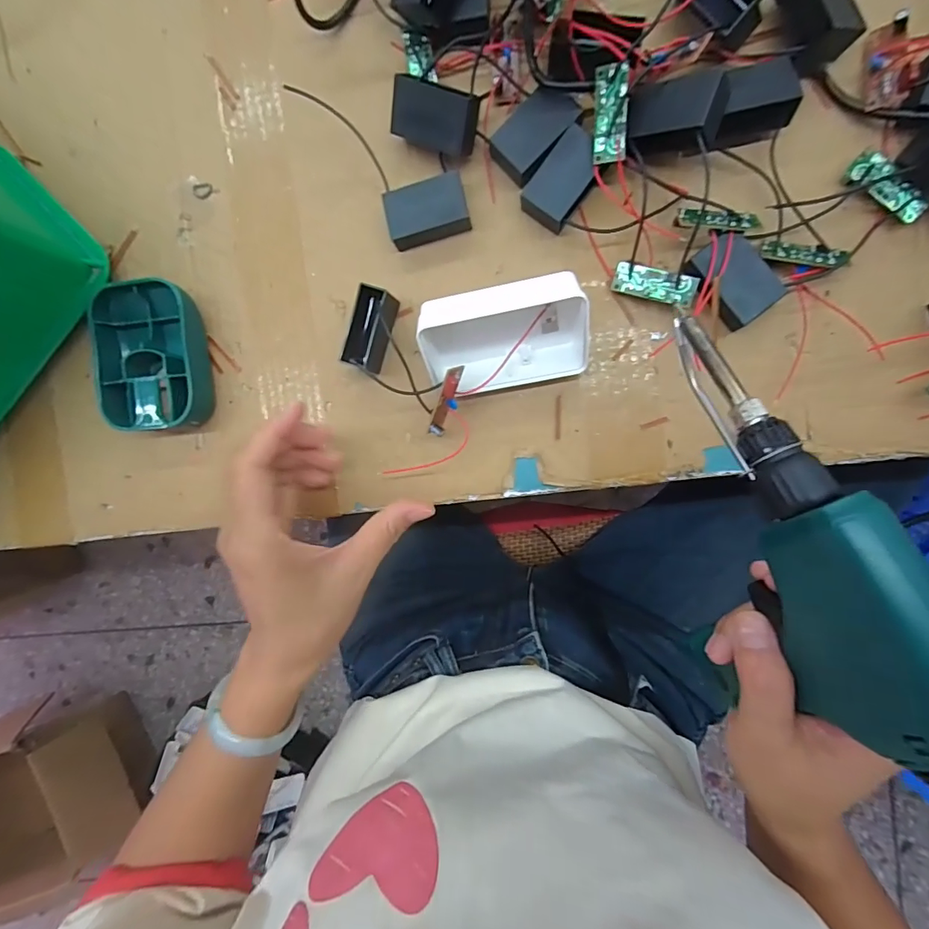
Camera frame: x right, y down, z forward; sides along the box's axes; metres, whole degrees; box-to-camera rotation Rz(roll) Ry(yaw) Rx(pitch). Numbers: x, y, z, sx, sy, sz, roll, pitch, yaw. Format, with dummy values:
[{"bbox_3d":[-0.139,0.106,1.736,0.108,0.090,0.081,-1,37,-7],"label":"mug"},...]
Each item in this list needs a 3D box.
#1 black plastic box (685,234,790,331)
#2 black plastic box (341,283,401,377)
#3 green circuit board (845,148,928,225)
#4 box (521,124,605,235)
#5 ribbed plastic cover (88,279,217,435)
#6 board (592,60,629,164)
[{"bbox_3d":[0.151,-0.102,0.261,0.036,0.014,0.047,-37,88,8],"label":"black plastic box"},{"bbox_3d":[-0.057,-0.083,0.286,0.016,0.031,0.047,19,96,6],"label":"black plastic box"},{"bbox_3d":[0.228,-0.149,0.249,0.045,0.004,0.016,44,118,9],"label":"green circuit board"},{"bbox_3d":[0.058,-0.163,0.272,0.029,0.020,0.051,38,97,4],"label":"box"},{"bbox_3d":[-0.203,-0.069,0.305,0.066,0.027,0.092,-5,93,8],"label":"ribbed plastic cover"},{"bbox_3d":[0.079,-0.188,0.250,0.017,0.006,0.045,-2,107,8],"label":"board"}]

